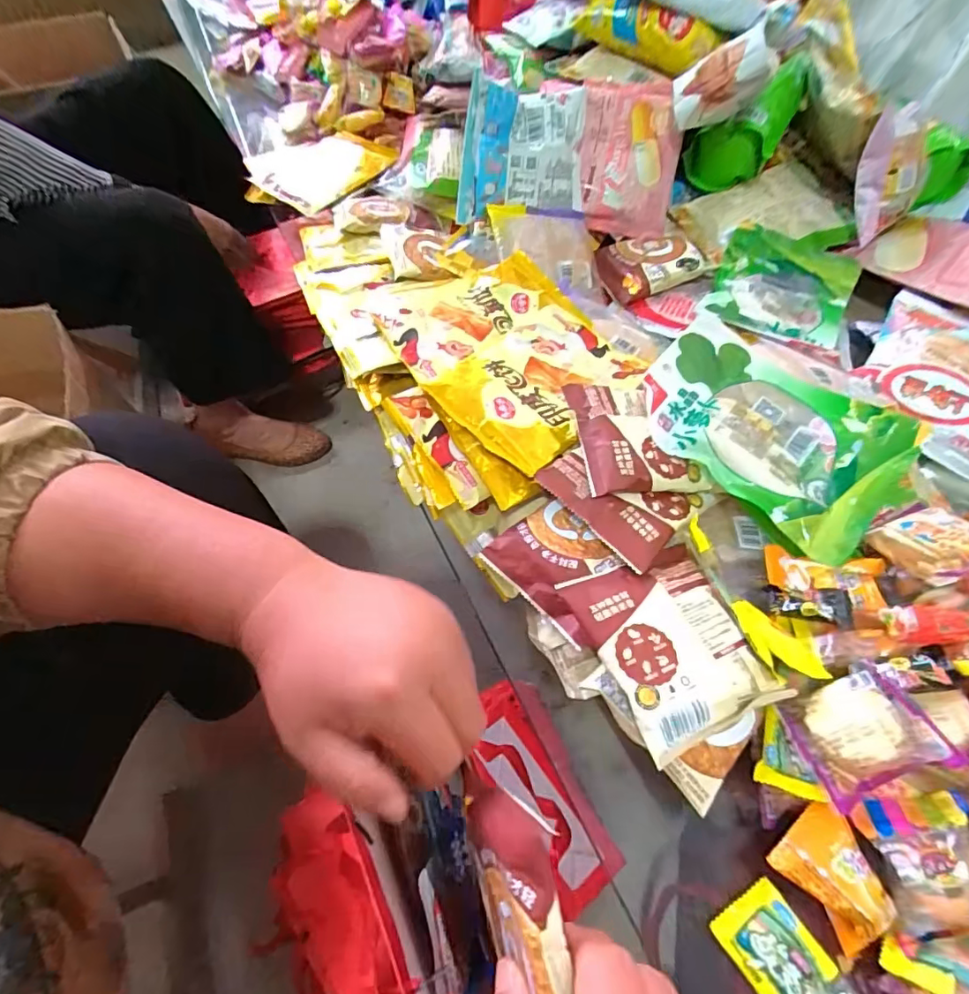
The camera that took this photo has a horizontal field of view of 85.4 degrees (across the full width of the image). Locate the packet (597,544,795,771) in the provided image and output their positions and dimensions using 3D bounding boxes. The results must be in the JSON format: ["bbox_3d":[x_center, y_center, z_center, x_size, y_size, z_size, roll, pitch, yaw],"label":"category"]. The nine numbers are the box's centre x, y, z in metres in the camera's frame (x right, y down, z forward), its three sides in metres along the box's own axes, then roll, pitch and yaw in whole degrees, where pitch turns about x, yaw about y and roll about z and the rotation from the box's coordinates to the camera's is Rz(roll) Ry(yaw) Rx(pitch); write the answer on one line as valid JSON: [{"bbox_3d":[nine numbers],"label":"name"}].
[{"bbox_3d":[0.105,0.080,0.290,0.084,0.015,0.094,-21,60,-13],"label":"packet"}]

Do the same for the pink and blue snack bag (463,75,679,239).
[{"bbox_3d":[0.084,-0.335,0.508,0.204,0.136,0.046,1,12,-12],"label":"pink and blue snack bag"}]

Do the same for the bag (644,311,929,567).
[{"bbox_3d":[0.194,-0.047,0.351,0.169,0.031,0.130,38,65,22],"label":"bag"}]

